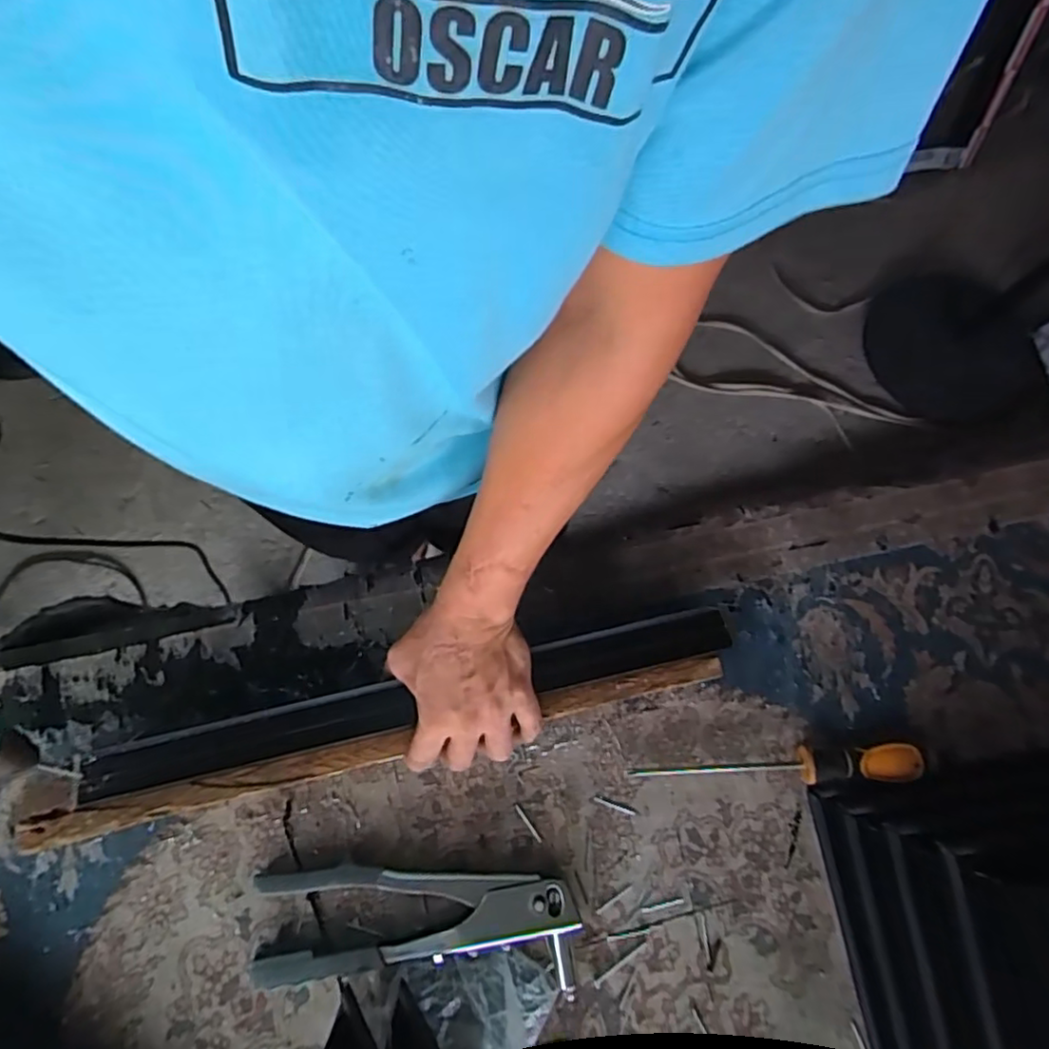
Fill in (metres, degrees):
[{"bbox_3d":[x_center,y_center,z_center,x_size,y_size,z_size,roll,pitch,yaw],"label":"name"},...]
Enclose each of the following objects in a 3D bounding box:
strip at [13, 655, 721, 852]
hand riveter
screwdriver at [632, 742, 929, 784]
[{"bbox_3d":[-0.105,0.170,0.490,0.529,0.016,0.021,-12,74,-5],"label":"strip"},{"bbox_3d":[-0.082,0.307,0.484,0.238,0.028,0.079,3,73,-1],"label":"hand riveter"},{"bbox_3d":[0.205,0.200,0.525,0.225,0.025,0.028,-6,73,9],"label":"screwdriver"}]

